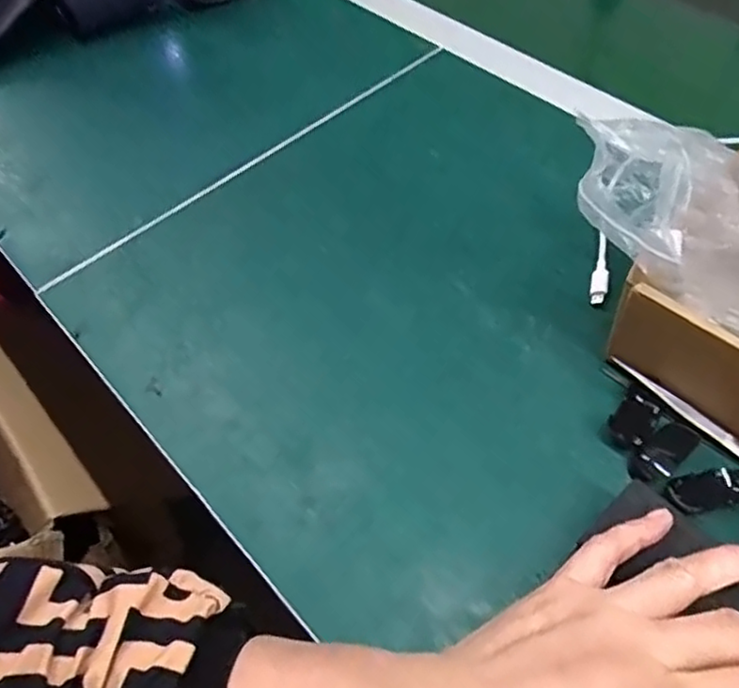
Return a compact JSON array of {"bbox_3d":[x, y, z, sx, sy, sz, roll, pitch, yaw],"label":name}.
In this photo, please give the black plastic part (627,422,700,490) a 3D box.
[{"bbox_3d":[0.157,0.058,0.352,0.041,0.008,0.020,-37,60,-22],"label":"black plastic part"}]

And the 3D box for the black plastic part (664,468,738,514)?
[{"bbox_3d":[0.174,0.074,0.336,0.044,0.006,0.019,-11,54,-6],"label":"black plastic part"}]

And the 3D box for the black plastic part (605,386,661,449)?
[{"bbox_3d":[0.145,0.041,0.363,0.020,0.009,0.033,33,62,24],"label":"black plastic part"}]

